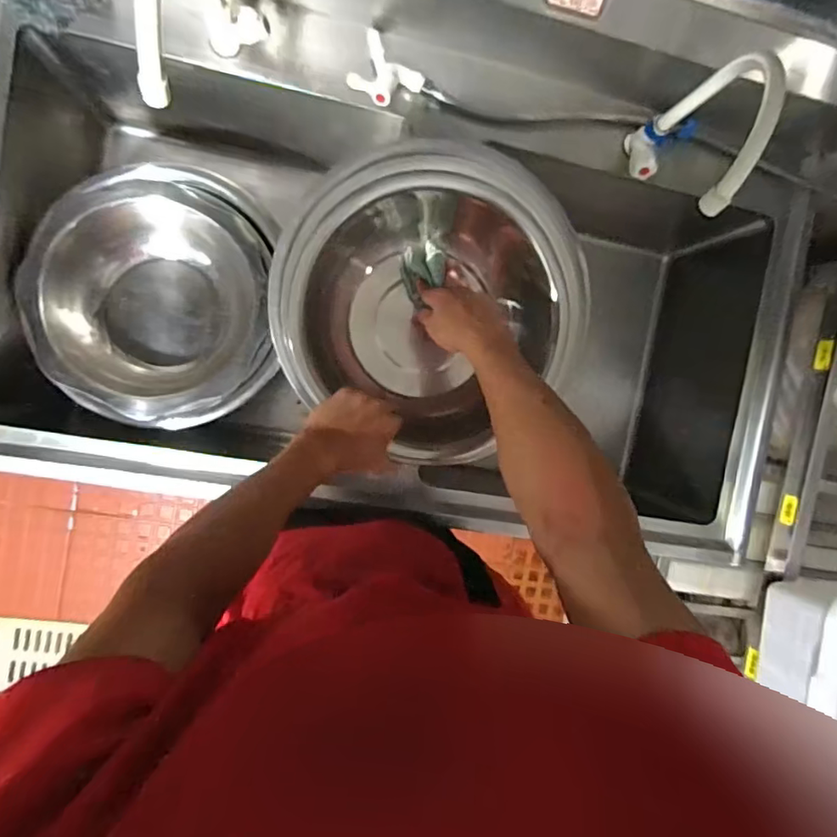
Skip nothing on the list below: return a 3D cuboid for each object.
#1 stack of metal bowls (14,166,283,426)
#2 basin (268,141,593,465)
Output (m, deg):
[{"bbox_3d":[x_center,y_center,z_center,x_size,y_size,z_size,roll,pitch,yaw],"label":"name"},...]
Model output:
[{"bbox_3d":[-0.398,-0.179,0.833,0.323,0.155,0.347,0,95,-8],"label":"stack of metal bowls"},{"bbox_3d":[0.012,-0.154,0.730,0.359,0.156,0.357,-1,95,-8],"label":"basin"}]

